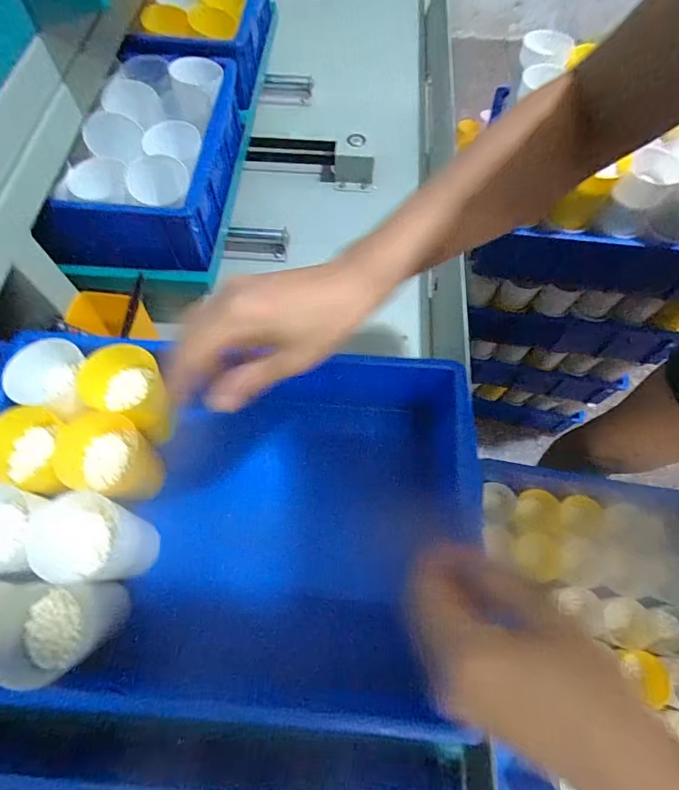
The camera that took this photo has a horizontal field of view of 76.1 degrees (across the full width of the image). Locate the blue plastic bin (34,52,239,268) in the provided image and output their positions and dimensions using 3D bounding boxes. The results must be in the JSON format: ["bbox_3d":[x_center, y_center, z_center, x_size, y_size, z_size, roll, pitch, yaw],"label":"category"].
[{"bbox_3d":[-0.223,-0.289,0.531,0.159,0.096,0.293,4,66,1],"label":"blue plastic bin"}]

